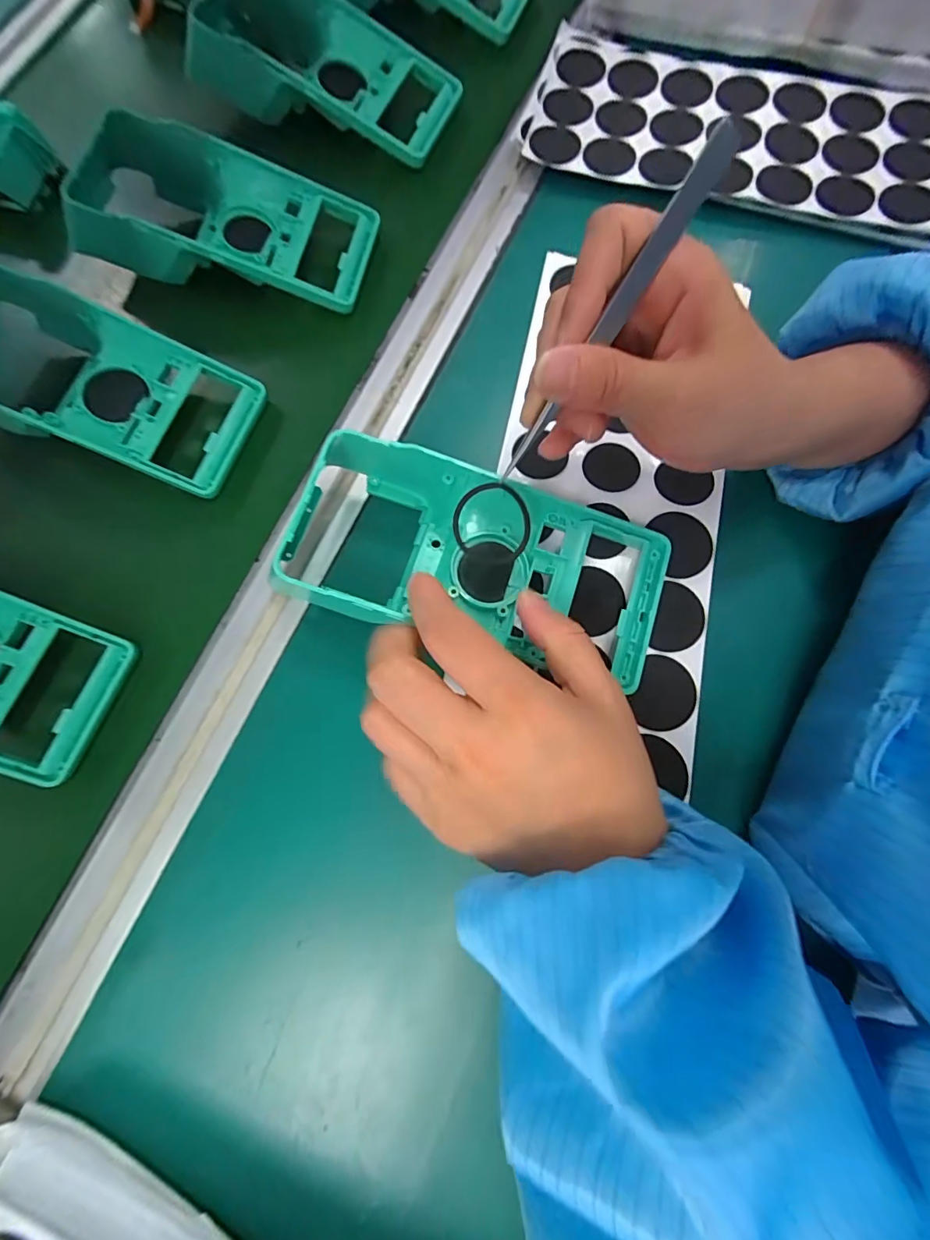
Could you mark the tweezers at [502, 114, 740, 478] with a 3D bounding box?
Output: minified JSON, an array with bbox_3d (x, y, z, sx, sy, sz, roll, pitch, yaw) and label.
[{"bbox_3d":[0.049,-0.103,0.168,0.005,0.011,0.118,46,120,16],"label":"tweezers"}]

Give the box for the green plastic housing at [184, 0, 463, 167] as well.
[{"bbox_3d":[-0.099,-0.394,0.336,0.181,0.062,0.095,17,77,8],"label":"green plastic housing"}]

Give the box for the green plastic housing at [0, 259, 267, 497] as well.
[{"bbox_3d":[-0.227,-0.143,0.275,0.197,0.054,0.094,18,77,8],"label":"green plastic housing"}]

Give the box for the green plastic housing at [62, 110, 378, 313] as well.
[{"bbox_3d":[-0.151,-0.257,0.301,0.174,0.055,0.090,8,75,6],"label":"green plastic housing"}]

